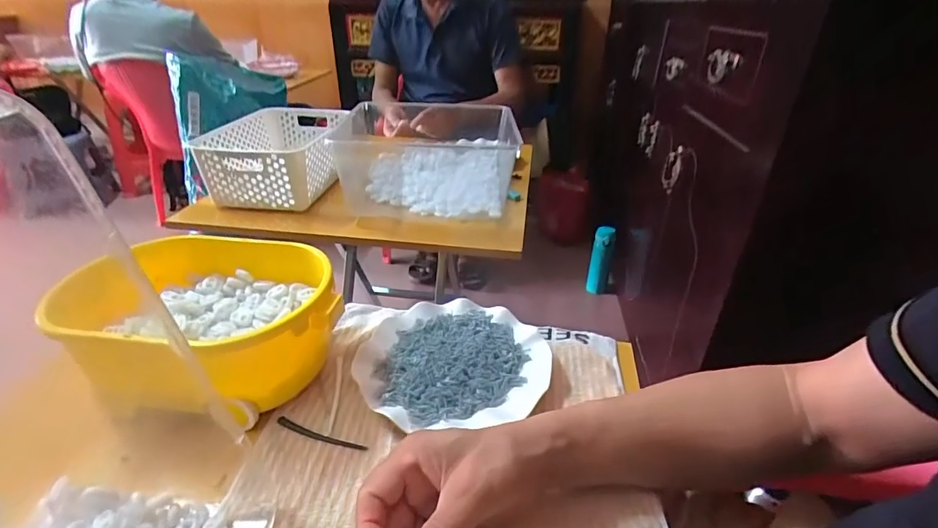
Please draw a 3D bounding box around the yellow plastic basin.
[{"bbox_3d":[-0.239,0.060,0.438,0.241,0.105,0.161,6,31,9],"label":"yellow plastic basin"}]

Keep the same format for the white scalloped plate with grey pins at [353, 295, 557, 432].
[{"bbox_3d":[-0.016,0.096,0.460,0.183,0.023,0.160,-7,32,-12],"label":"white scalloped plate with grey pins"}]

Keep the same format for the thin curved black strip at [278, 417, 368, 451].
[{"bbox_3d":[-0.128,0.146,0.388,0.086,0.004,0.011,11,32,17],"label":"thin curved black strip"}]

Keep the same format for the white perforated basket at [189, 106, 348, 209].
[{"bbox_3d":[-0.362,-0.209,0.884,0.213,0.116,0.316,-2,31,-4],"label":"white perforated basket"}]

